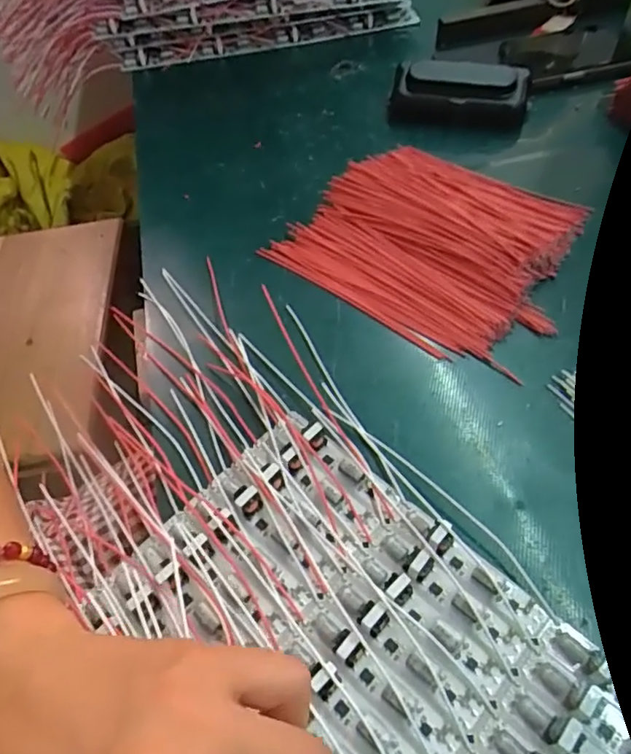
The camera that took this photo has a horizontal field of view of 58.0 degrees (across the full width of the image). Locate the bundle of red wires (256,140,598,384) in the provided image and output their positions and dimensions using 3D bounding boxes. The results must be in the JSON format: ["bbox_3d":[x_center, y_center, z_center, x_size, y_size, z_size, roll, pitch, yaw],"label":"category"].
[{"bbox_3d":[0.077,-0.089,0.362,0.167,0.019,0.144,32,62,25],"label":"bundle of red wires"}]

